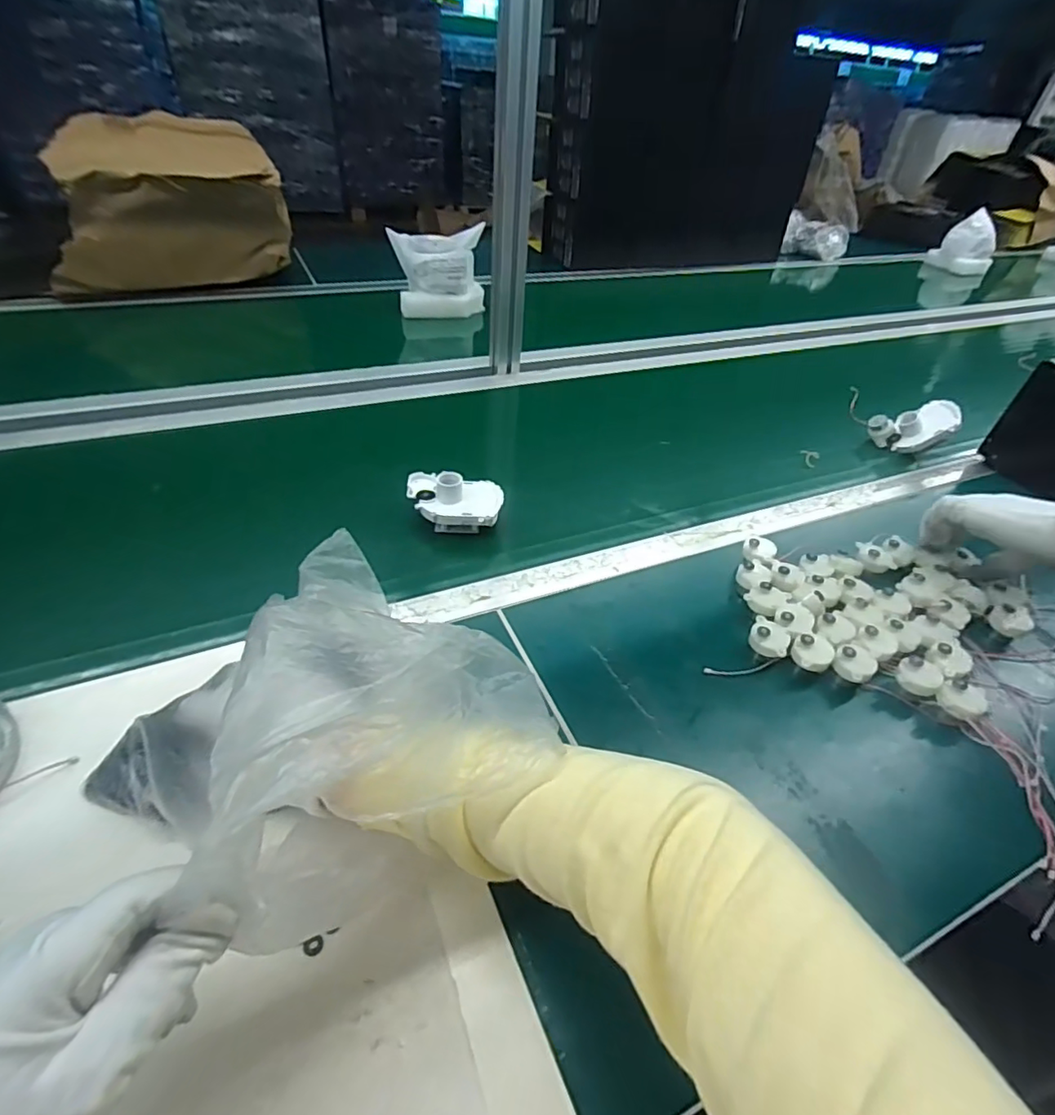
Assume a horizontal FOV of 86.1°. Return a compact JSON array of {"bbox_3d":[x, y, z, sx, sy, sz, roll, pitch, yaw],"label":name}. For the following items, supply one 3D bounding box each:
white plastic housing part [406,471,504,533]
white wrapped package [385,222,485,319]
[{"bbox_3d":[-0.081,-0.063,0.621,0.102,0.058,0.068,7,41,1],"label":"white plastic housing part"},{"bbox_3d":[-0.182,-0.579,1.154,0.182,0.144,0.086,-8,42,-15],"label":"white wrapped package"}]

